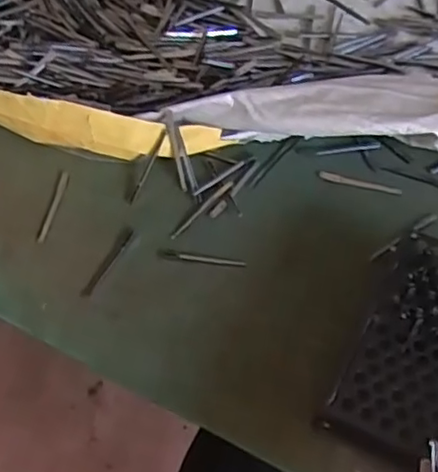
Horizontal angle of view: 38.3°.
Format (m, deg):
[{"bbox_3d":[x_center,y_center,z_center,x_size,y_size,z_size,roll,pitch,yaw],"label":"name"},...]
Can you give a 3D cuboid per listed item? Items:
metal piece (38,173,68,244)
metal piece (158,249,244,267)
[{"bbox_3d":[-0.137,-0.024,0.524,0.007,0.005,0.064,12,65,9],"label":"metal piece"},{"bbox_3d":[-0.014,0.018,0.494,0.068,0.004,0.007,8,65,7],"label":"metal piece"}]

